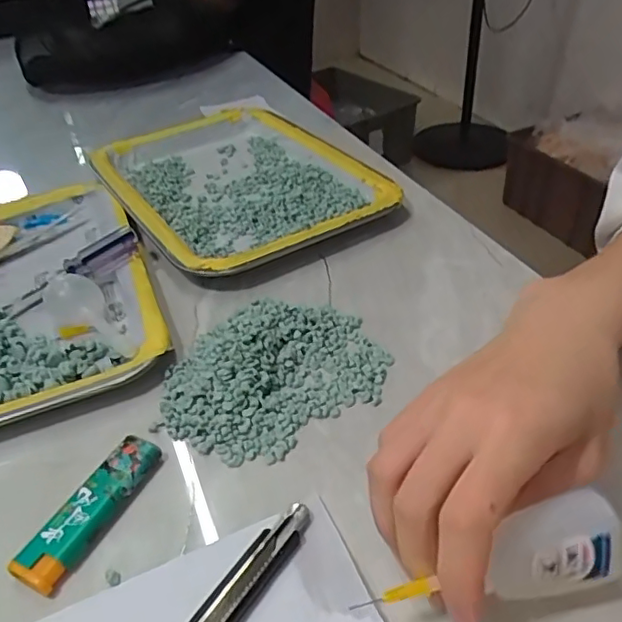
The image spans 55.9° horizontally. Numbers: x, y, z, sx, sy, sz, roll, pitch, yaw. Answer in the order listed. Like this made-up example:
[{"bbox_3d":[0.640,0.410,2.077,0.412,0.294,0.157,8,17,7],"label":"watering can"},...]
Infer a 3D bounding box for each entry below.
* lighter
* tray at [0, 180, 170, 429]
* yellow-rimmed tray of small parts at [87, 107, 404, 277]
[{"bbox_3d":[-0.104,0.094,0.280,0.023,0.011,0.079,18,44,24],"label":"lighter"},{"bbox_3d":[-0.218,-0.018,0.405,0.195,0.027,0.264,-17,42,-16],"label":"tray"},{"bbox_3d":[-0.070,-0.122,0.509,0.195,0.023,0.267,-25,44,-24],"label":"yellow-rimmed tray of small parts"}]

